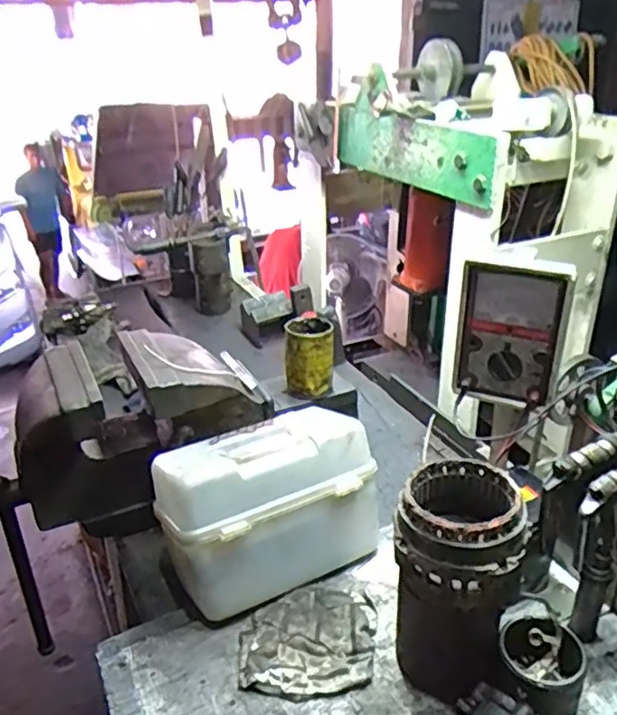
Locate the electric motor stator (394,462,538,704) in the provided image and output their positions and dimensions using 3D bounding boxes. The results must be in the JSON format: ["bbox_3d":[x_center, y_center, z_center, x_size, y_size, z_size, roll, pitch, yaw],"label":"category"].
[{"bbox_3d":[0.159,0.239,0.685,0.120,0.233,0.127,4,28,10],"label":"electric motor stator"}]

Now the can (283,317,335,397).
[{"bbox_3d":[0.001,0.000,1.033,0.082,0.108,0.075,-3,28,-3],"label":"can"}]

